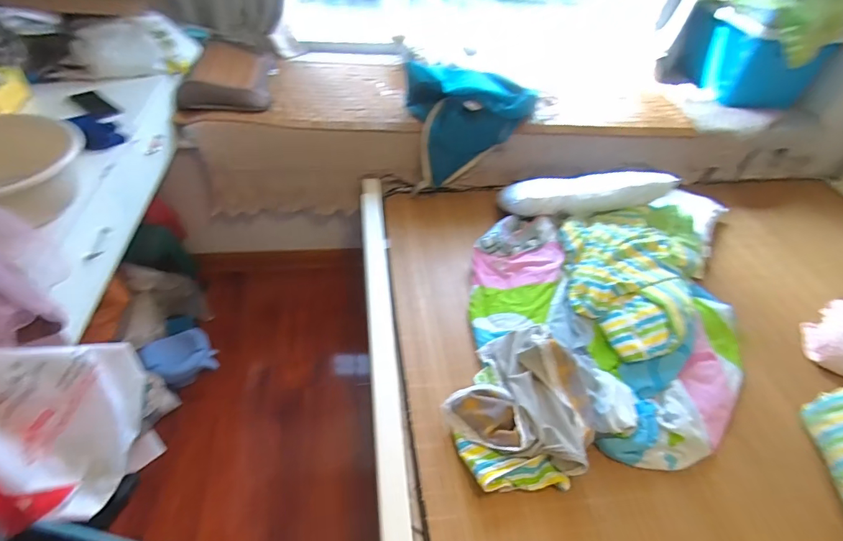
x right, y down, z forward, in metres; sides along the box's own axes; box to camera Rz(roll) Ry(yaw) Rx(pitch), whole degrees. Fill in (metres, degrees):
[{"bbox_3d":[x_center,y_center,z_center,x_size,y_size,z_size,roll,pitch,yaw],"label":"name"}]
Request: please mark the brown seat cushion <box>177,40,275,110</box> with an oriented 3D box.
[{"bbox_3d":[-0.681,-0.714,1.617,0.273,0.085,0.467,-3,45,-8],"label":"brown seat cushion"}]

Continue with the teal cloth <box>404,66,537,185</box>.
[{"bbox_3d":[0.170,-0.539,1.584,0.431,0.305,0.258,-15,48,-19],"label":"teal cloth"}]

